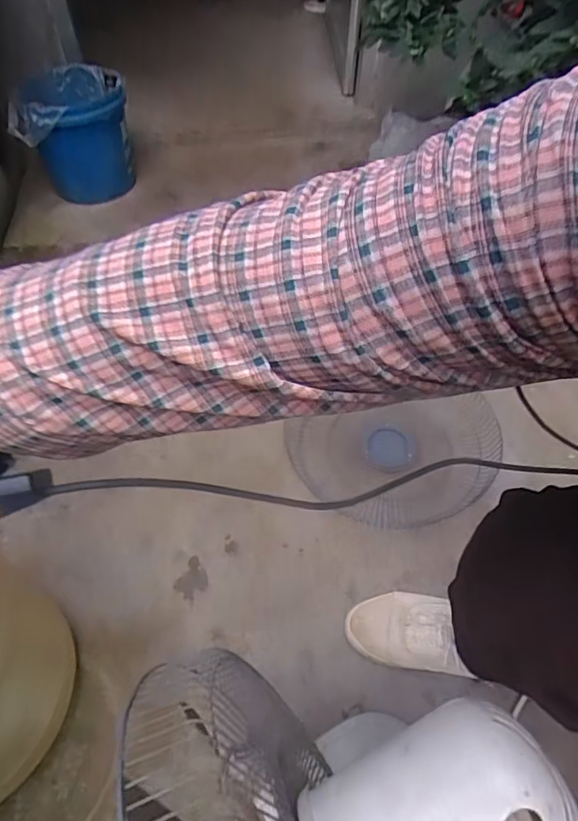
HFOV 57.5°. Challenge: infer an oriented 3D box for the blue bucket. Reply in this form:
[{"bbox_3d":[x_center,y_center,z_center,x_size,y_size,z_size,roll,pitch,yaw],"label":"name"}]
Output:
[{"bbox_3d":[-0.547,-0.715,1.379,0.264,0.263,0.269,1,50,-1],"label":"blue bucket"}]

